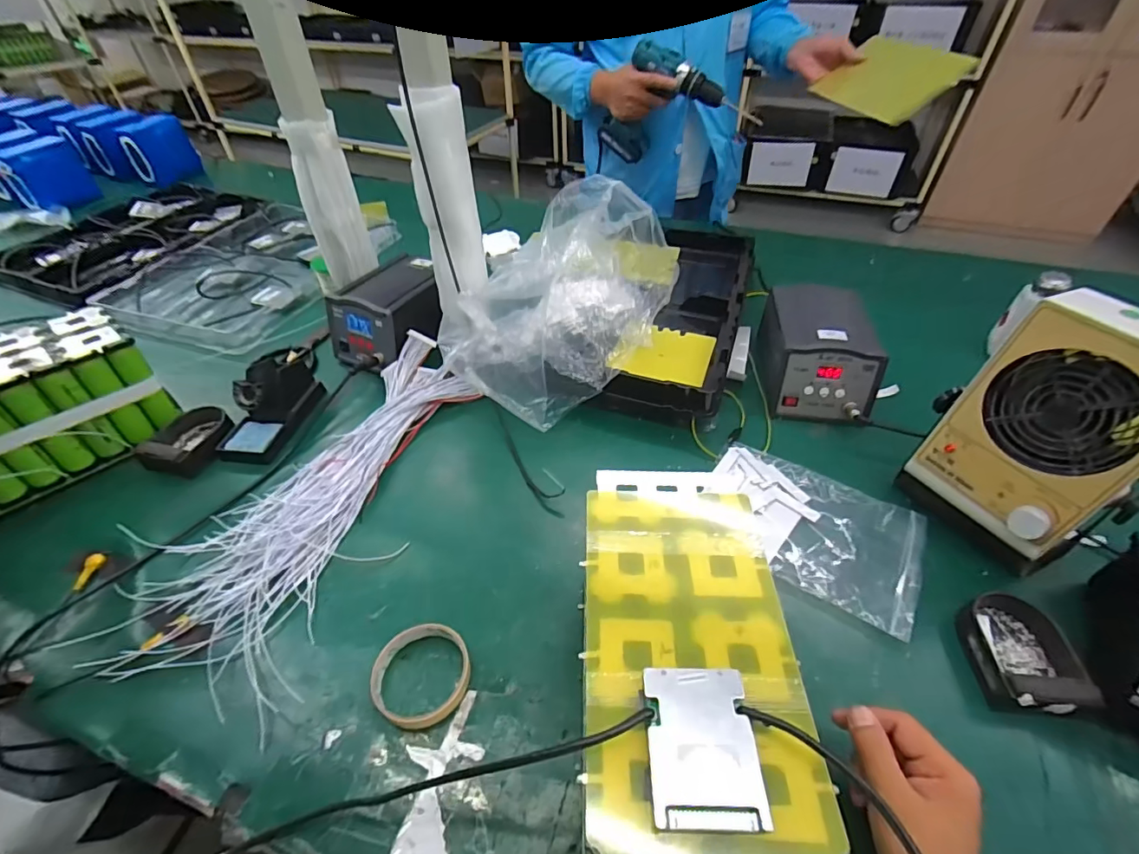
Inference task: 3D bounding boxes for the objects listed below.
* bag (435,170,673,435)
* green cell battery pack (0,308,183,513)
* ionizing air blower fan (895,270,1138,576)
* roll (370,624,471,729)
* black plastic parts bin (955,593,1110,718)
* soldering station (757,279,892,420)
[{"bbox_3d":[-0.008,-0.170,0.645,0.313,0.231,0.186,-26,51,-22],"label":"bag"},{"bbox_3d":[-0.685,-0.019,0.629,0.146,0.148,0.277,34,55,29],"label":"green cell battery pack"},{"bbox_3d":[0.463,0.013,0.494,0.104,0.244,0.160,-18,48,-16],"label":"ionizing air blower fan"},{"bbox_3d":[-0.133,0.222,0.453,0.085,0.017,0.081,-1,46,1],"label":"roll"},{"bbox_3d":[0.412,0.204,0.466,0.078,0.032,0.106,2,46,3],"label":"black plastic parts bin"},{"bbox_3d":[0.349,-0.110,0.710,0.134,0.117,0.196,6,46,7],"label":"soldering station"}]

